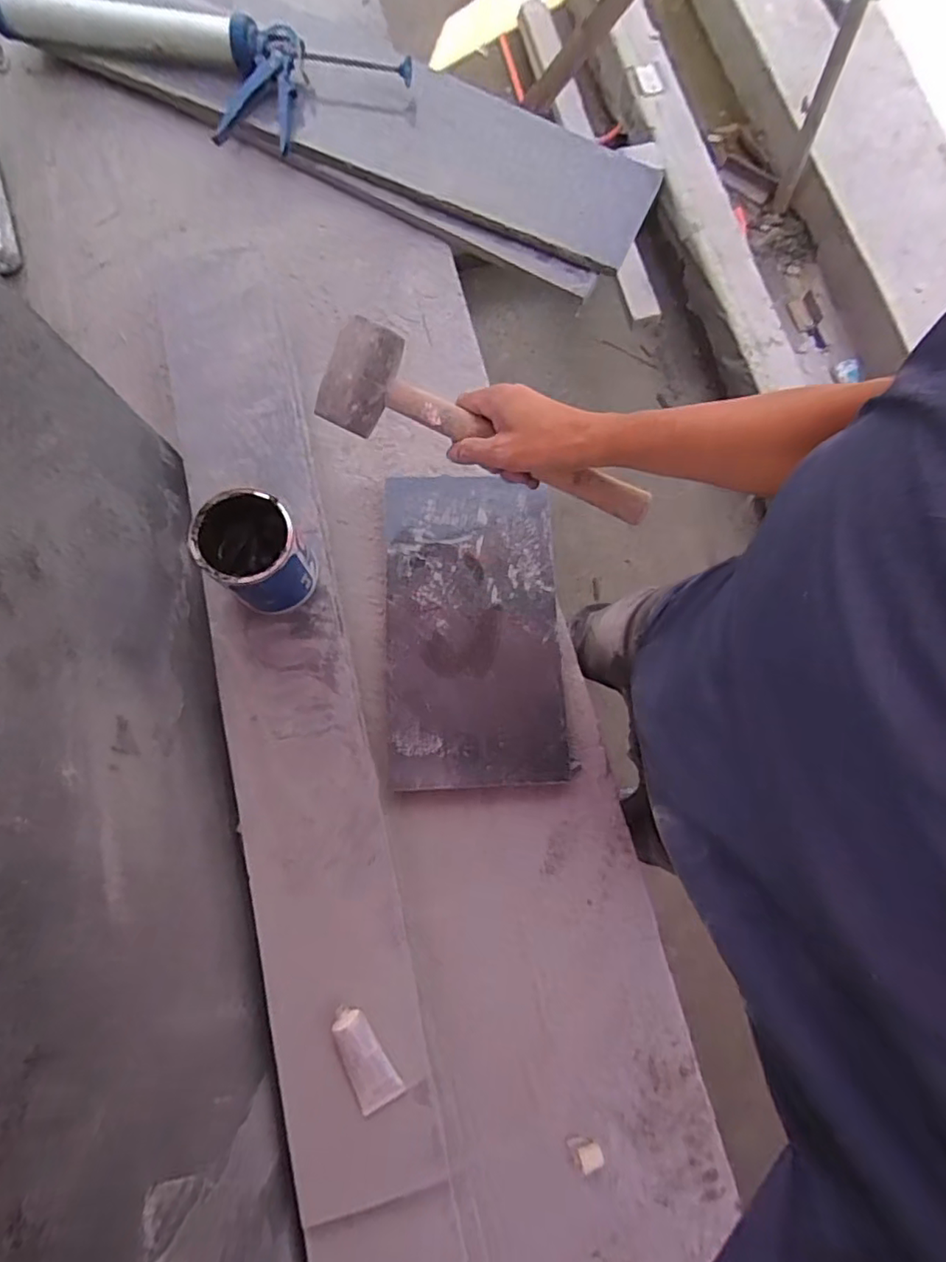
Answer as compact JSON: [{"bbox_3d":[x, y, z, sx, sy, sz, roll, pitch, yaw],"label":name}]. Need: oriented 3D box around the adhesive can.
[{"bbox_3d":[-0.236,-0.087,0.637,0.104,0.121,0.116,-39,79,-7],"label":"adhesive can"}]

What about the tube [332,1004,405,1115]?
[{"bbox_3d":[-0.112,0.422,0.575,0.044,0.028,0.096,-31,79,-6],"label":"tube"}]

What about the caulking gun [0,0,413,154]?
[{"bbox_3d":[-0.487,-0.882,0.904,0.772,0.082,0.174,14,78,4],"label":"caulking gun"}]

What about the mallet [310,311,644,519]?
[{"bbox_3d":[0.020,-0.186,0.552,0.326,0.052,0.080,20,78,-7],"label":"mallet"}]

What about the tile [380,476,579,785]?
[{"bbox_3d":[0.000,-0.010,0.747,0.216,0.032,0.395,-3,77,0],"label":"tile"}]

